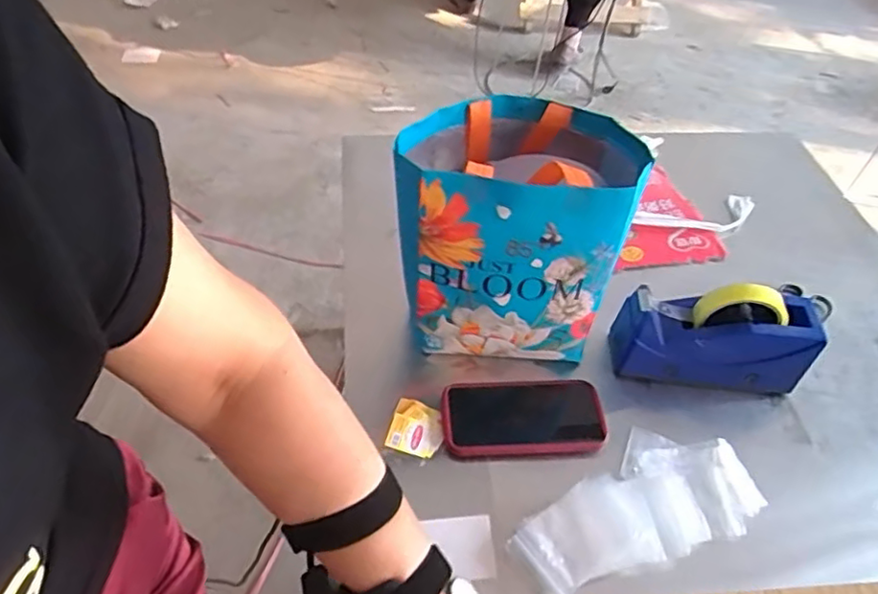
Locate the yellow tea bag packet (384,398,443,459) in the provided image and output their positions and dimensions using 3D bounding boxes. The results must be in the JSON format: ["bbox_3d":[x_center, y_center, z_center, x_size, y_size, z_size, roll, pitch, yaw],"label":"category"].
[{"bbox_3d":[-0.022,0.137,0.656,0.055,0.012,0.058,17,50,9],"label":"yellow tea bag packet"}]

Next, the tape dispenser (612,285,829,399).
[{"bbox_3d":[0.308,0.039,0.694,0.202,0.132,0.070,4,49,-2],"label":"tape dispenser"}]

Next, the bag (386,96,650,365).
[{"bbox_3d":[0.074,-0.075,0.689,0.222,0.235,0.181,9,49,2],"label":"bag"}]

